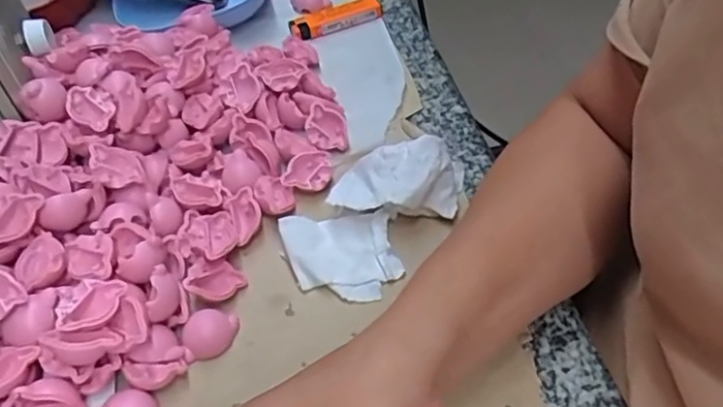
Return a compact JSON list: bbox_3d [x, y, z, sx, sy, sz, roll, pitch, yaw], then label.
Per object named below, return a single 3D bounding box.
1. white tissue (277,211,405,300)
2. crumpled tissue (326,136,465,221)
[{"bbox_3d":[-0.013,0.031,0.389,0.069,0.013,0.056,-2,48,-4],"label":"white tissue"},{"bbox_3d":[0.024,-0.014,0.405,0.090,0.039,0.045,-8,49,-2],"label":"crumpled tissue"}]

